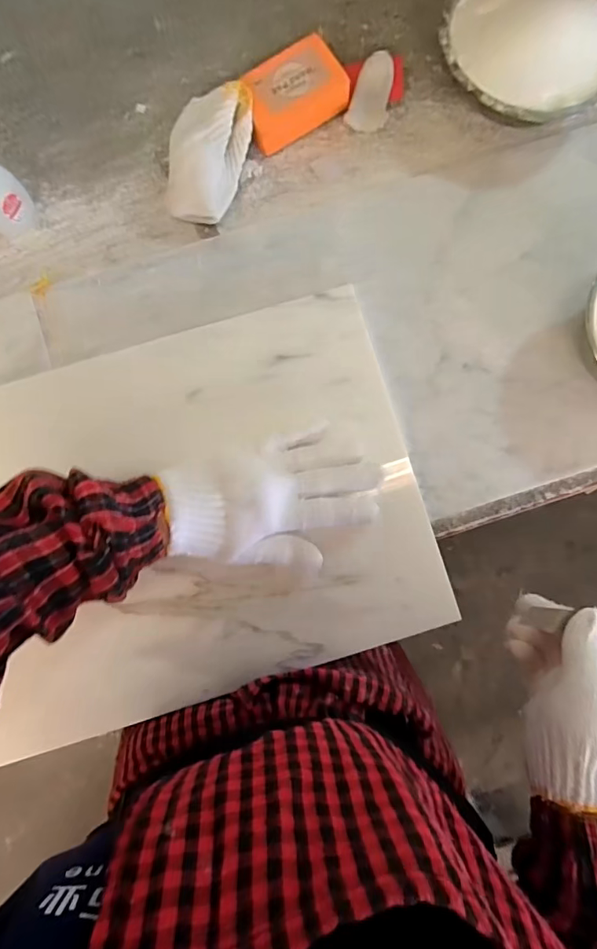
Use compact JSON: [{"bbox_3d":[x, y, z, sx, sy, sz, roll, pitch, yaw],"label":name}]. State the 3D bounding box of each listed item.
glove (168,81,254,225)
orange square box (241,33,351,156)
[{"bbox_3d":[-0.080,-0.284,0.413,0.059,0.045,0.117,21,84,2],"label":"glove"},{"bbox_3d":[-0.007,-0.348,0.425,0.095,0.035,0.062,-30,85,-3],"label":"orange square box"}]

